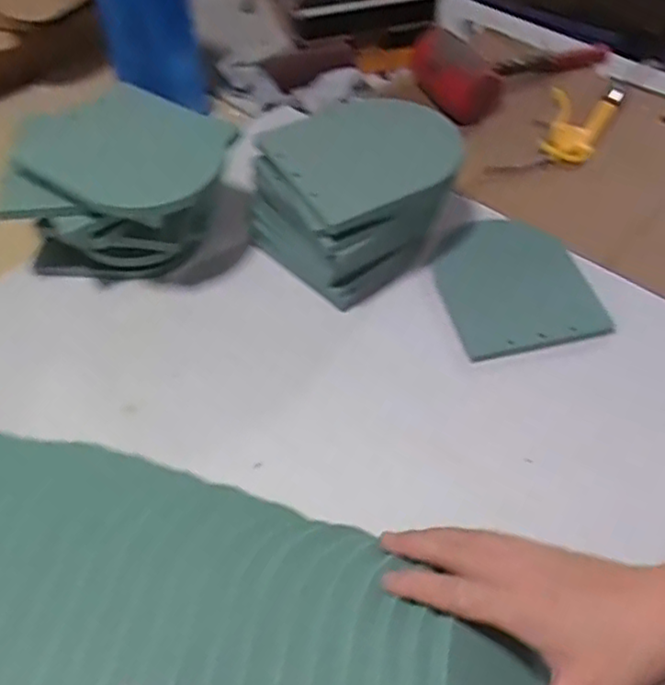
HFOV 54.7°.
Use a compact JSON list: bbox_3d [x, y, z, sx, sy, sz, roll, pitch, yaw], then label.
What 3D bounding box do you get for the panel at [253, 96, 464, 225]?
[{"bbox_3d":[0.034,-0.241,0.825,0.324,0.154,0.021,-2,44,55],"label":"panel"}]

